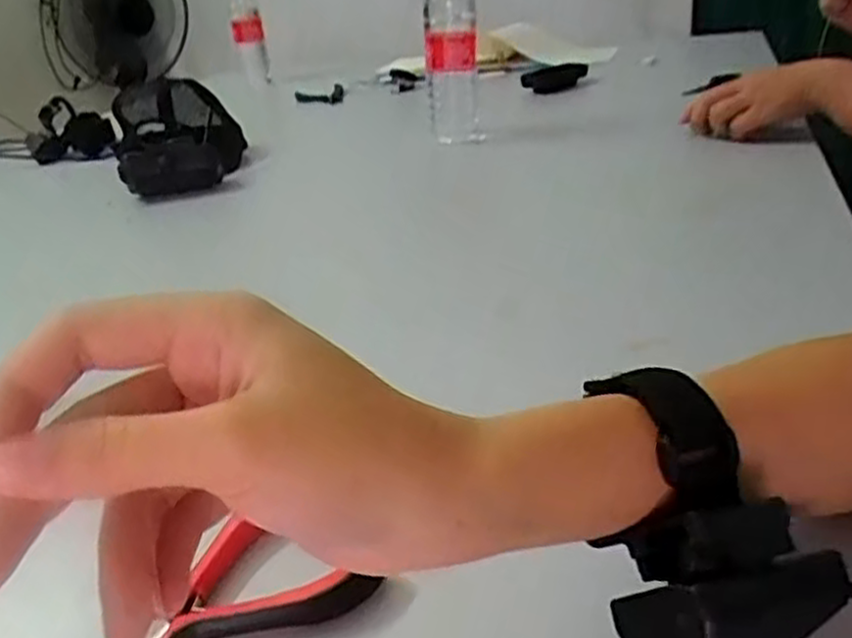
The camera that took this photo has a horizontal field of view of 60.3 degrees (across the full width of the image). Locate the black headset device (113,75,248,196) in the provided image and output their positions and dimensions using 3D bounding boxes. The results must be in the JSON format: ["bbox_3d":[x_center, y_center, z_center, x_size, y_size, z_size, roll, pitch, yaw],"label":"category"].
[{"bbox_3d":[-0.302,-0.225,0.908,0.149,0.099,0.193,-15,30,-13],"label":"black headset device"}]

